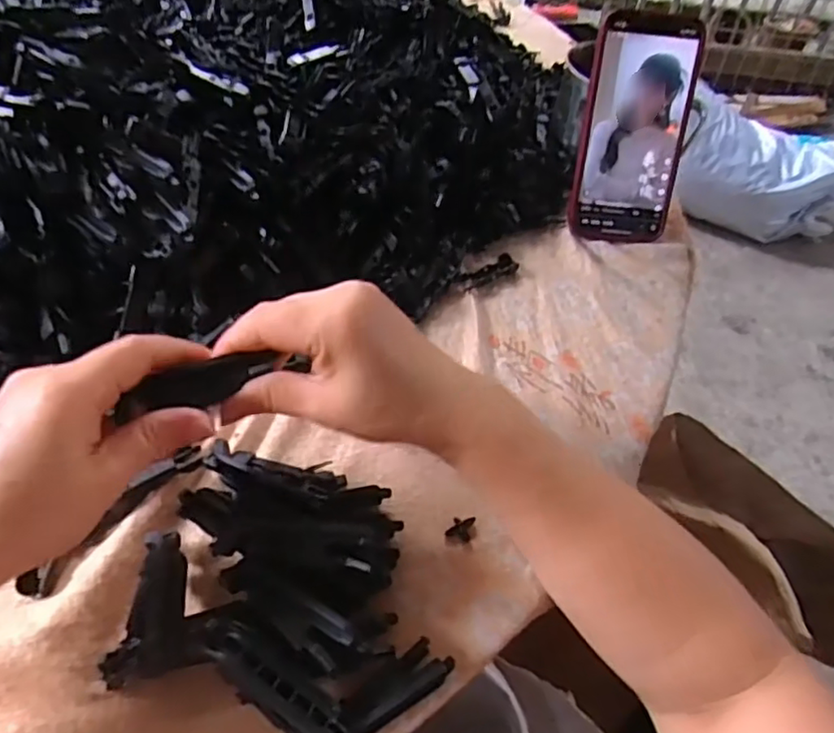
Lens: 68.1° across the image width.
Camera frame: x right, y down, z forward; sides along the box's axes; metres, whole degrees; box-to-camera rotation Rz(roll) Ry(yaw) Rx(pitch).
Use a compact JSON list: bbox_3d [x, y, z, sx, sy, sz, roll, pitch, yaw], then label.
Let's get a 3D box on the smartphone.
[{"bbox_3d":[0.158,-0.171,0.455,0.075,0.153,0.012,5,22,5],"label":"smartphone"}]

